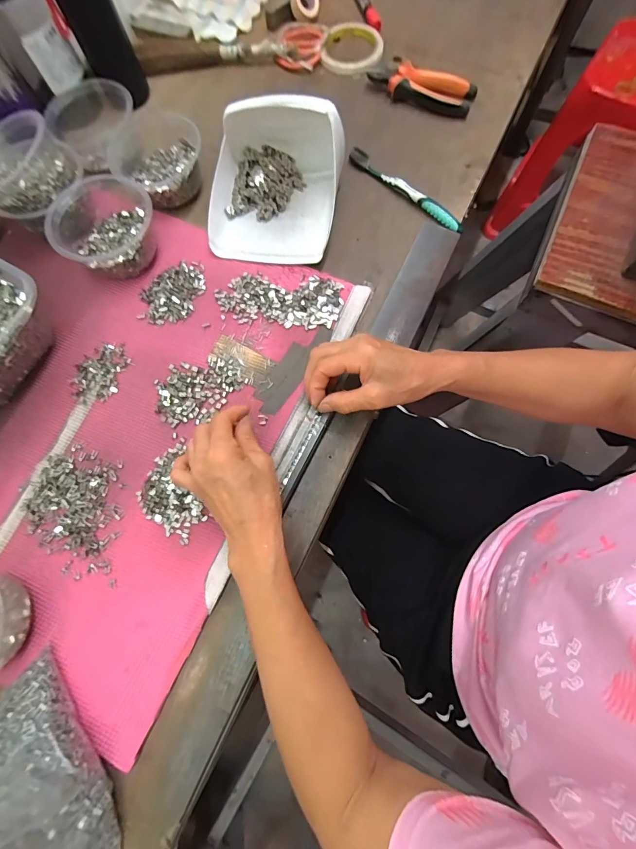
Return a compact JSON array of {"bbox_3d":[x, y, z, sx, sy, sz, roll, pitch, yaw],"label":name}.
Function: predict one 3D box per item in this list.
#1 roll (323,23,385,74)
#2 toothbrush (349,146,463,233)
[{"bbox_3d":[0.052,-0.564,0.558,0.089,0.012,0.103,11,75,4],"label":"roll"},{"bbox_3d":[0.113,-0.305,0.485,0.183,0.015,0.016,43,79,12],"label":"toothbrush"}]

